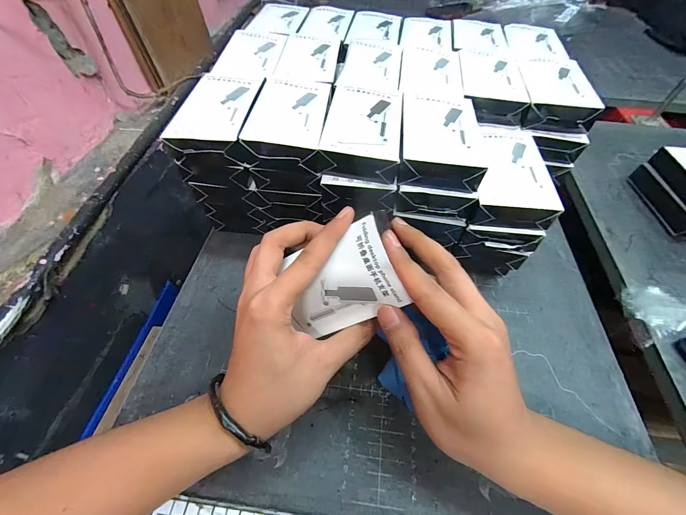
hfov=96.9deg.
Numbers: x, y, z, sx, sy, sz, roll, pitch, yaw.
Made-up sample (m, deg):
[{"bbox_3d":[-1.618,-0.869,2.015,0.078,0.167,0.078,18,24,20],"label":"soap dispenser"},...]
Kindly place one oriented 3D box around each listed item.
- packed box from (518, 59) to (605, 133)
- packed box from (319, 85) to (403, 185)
[{"bbox_3d":[0.237,-0.190,0.349,0.070,0.028,0.113,10,55,4],"label":"packed box"},{"bbox_3d":[0.019,-0.120,0.294,0.070,0.029,0.103,6,55,2],"label":"packed box"}]

